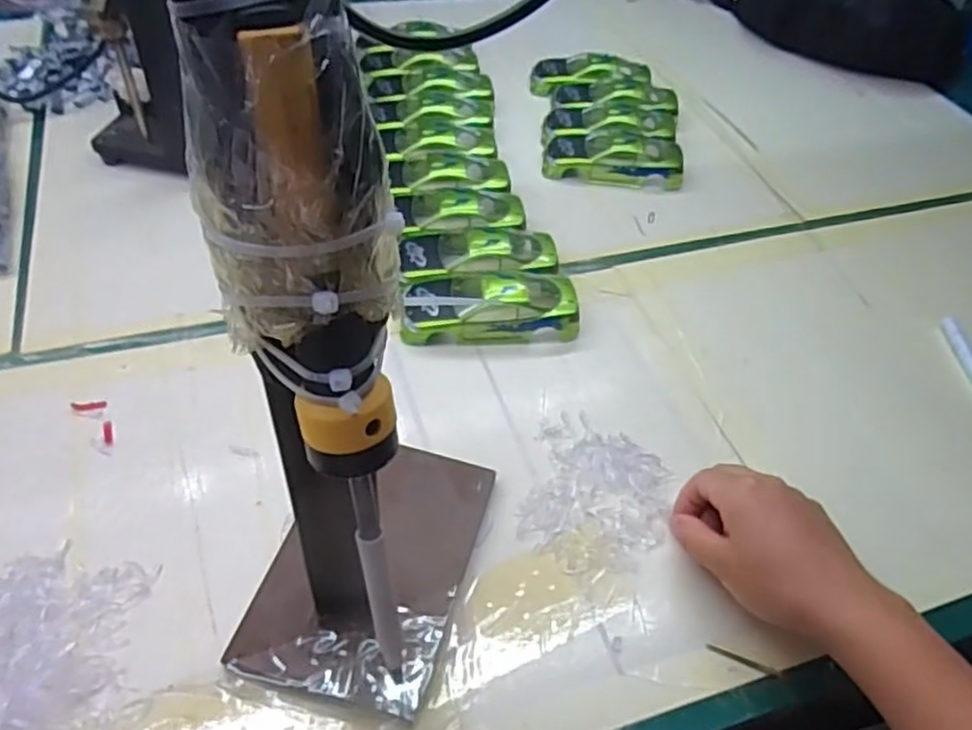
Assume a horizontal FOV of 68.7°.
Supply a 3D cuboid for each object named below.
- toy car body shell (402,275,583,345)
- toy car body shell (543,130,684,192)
[{"bbox_3d":[0.004,-0.045,0.521,0.126,0.037,0.053,0,49,-6],"label":"toy car body shell"},{"bbox_3d":[0.120,-0.194,0.664,0.126,0.030,0.053,7,48,1],"label":"toy car body shell"}]

